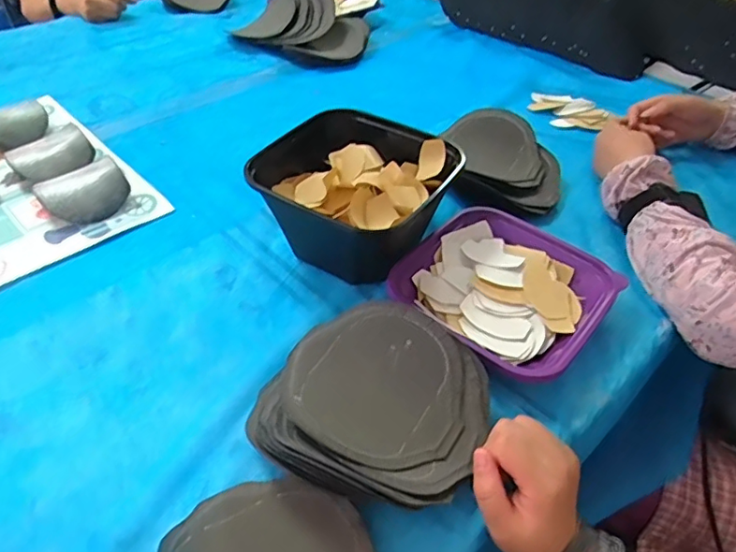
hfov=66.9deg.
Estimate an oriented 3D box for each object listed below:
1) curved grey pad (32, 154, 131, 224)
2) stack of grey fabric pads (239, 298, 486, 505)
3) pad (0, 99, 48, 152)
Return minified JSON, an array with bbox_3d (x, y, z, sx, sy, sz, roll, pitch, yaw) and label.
[{"bbox_3d":[-0.321,-0.092,0.635,0.094,0.046,0.049,-21,48,-21],"label":"curved grey pad"},{"bbox_3d":[0.001,0.100,0.435,0.168,0.060,0.157,17,46,16],"label":"stack of grey fabric pads"},{"bbox_3d":[-0.468,-0.198,0.746,0.063,0.043,0.092,26,49,24],"label":"pad"}]

